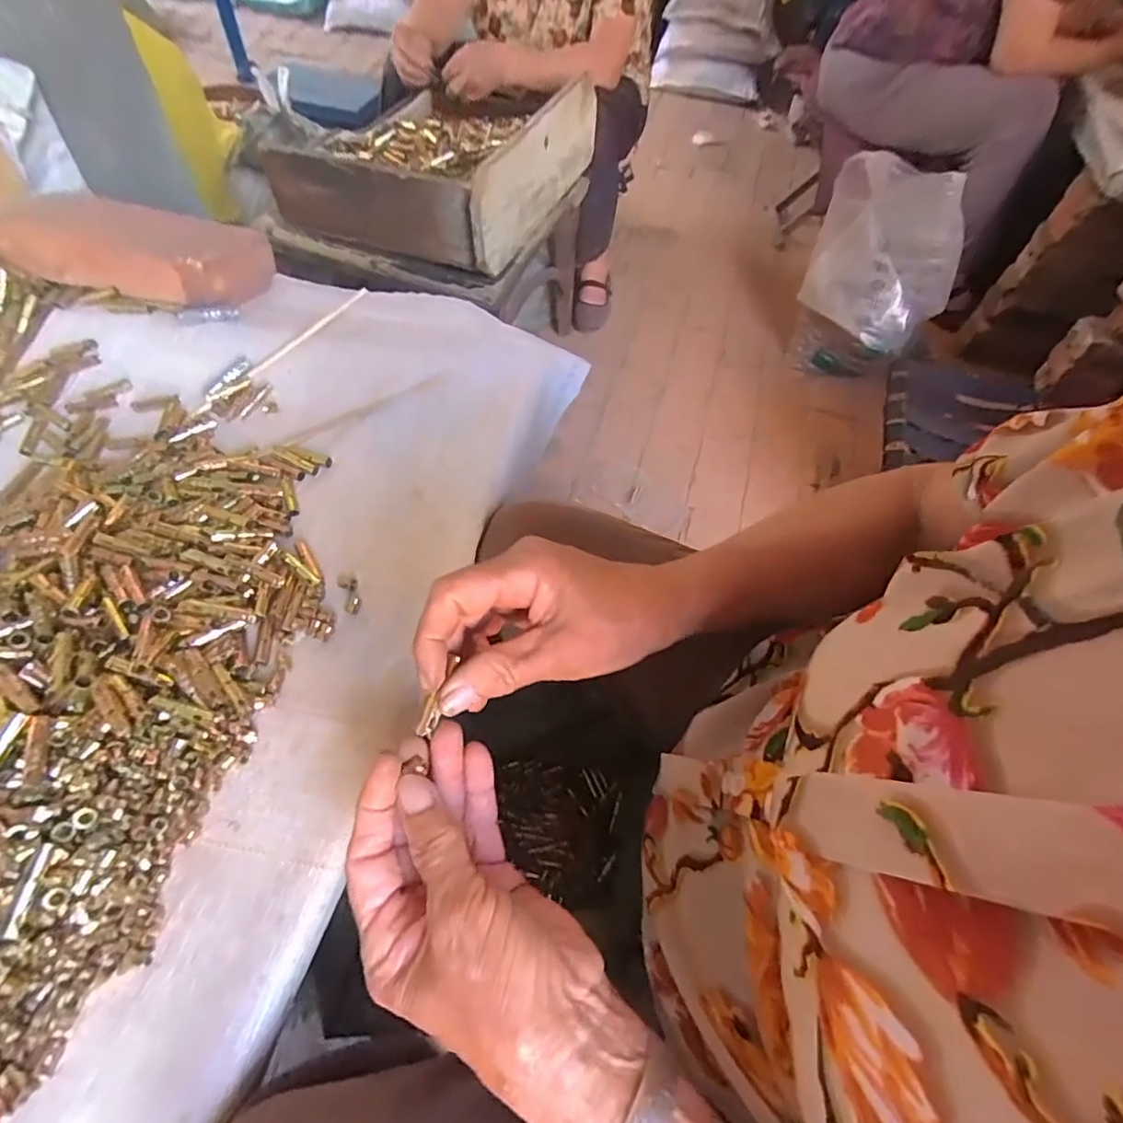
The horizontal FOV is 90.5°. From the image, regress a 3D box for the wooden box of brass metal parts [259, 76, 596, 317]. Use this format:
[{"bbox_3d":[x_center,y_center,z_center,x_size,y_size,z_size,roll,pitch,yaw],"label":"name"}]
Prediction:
[{"bbox_3d":[-0.199,-0.680,0.948,0.380,0.160,0.487,20,58,7],"label":"wooden box of brass metal parts"}]

